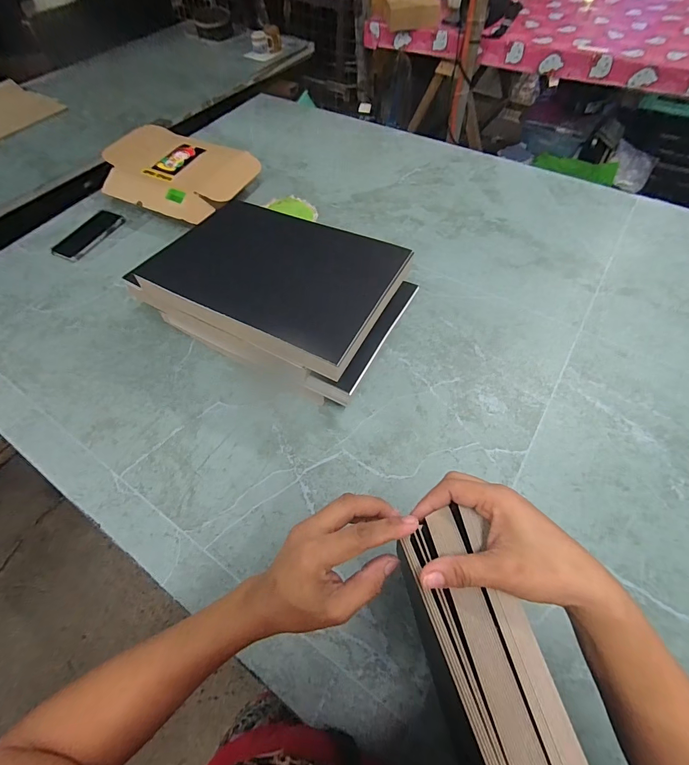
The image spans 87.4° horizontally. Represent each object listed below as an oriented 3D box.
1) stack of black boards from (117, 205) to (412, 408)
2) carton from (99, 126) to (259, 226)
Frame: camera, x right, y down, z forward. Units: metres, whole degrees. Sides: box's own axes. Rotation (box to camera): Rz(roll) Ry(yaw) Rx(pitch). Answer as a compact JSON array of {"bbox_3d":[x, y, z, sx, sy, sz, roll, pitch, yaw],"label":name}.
[{"bbox_3d":[-0.109,-0.149,0.643,0.395,0.138,0.249,25,63,16],"label":"stack of black boards"},{"bbox_3d":[-0.434,-0.535,0.907,0.388,0.062,0.251,27,64,17],"label":"carton"}]

